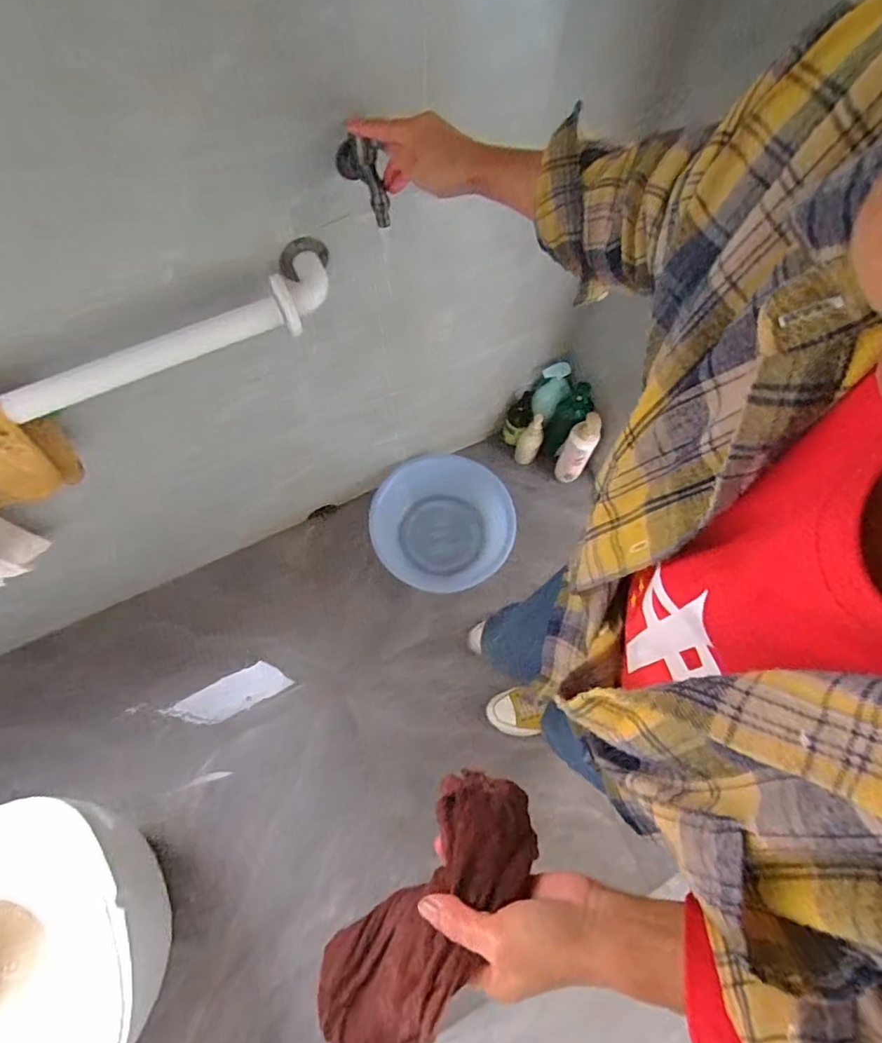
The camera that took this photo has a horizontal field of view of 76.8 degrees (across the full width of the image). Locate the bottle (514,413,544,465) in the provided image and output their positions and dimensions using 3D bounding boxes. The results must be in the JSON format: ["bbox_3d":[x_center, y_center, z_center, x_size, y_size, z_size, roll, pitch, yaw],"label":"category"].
[{"bbox_3d":[0.218,-0.196,1.368,0.058,0.158,0.056,18,70,5],"label":"bottle"}]

